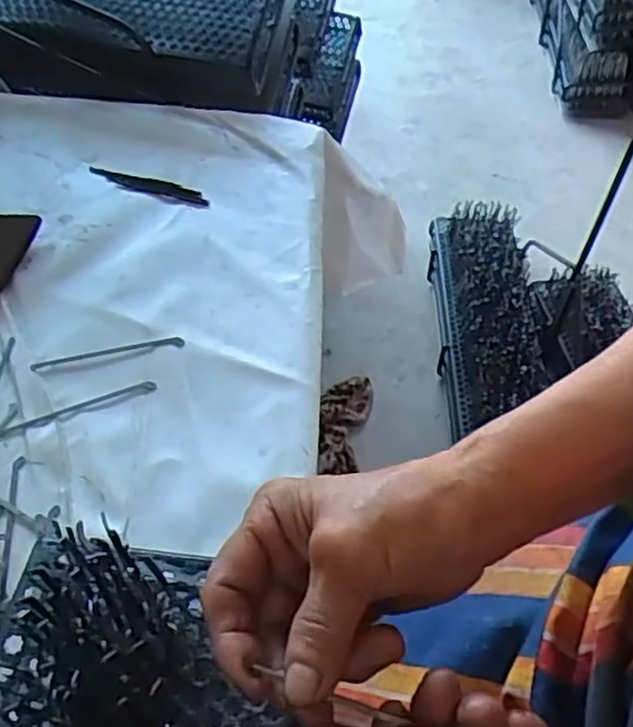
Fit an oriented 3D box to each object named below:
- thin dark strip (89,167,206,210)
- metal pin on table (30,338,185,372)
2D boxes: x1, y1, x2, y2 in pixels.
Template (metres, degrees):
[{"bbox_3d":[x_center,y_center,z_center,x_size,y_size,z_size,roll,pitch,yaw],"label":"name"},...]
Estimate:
[{"bbox_3d":[-0.154,-0.164,0.669,0.125,0.004,0.026,19,54,14],"label":"thin dark strip"},{"bbox_3d":[-0.155,-0.008,0.541,0.111,0.004,0.009,-10,52,-8],"label":"metal pin on table"}]

